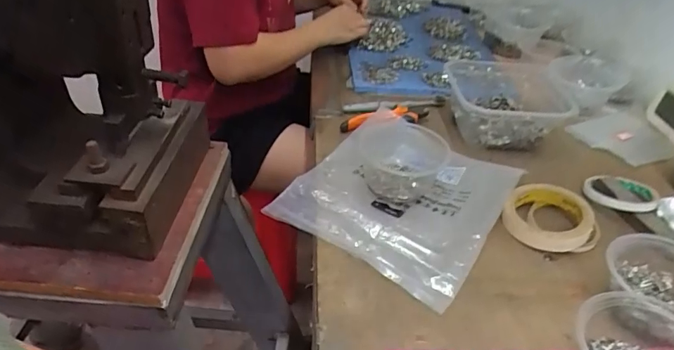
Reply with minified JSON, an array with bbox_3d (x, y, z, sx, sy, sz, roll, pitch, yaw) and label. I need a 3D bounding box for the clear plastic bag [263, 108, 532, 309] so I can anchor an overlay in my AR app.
[{"bbox_3d":[0.083,0.016,0.587,0.233,0.028,0.264,23,41,24],"label":"clear plastic bag"}]

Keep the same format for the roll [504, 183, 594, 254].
[{"bbox_3d":[0.253,0.048,0.557,0.096,0.029,0.093,2,37,-2],"label":"roll"}]

